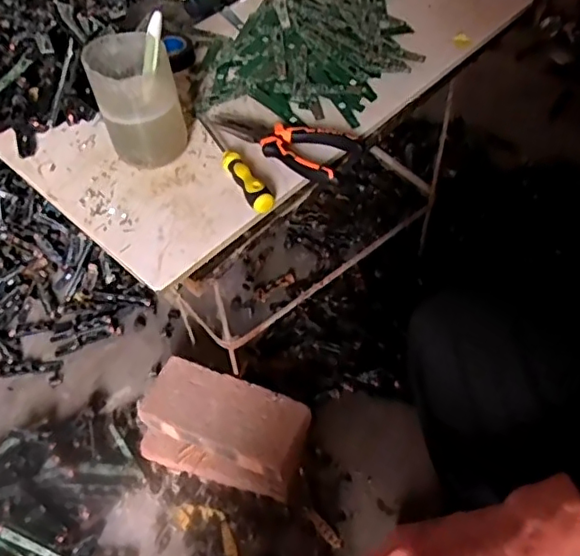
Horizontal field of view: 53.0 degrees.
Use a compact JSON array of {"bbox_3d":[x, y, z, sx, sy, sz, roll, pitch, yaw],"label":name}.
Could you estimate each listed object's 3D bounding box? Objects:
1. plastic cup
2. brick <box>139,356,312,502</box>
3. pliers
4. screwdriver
[{"bbox_3d":[-0.144,-0.165,0.553,0.077,0.103,0.078,-2,51,3],"label":"plastic cup"},{"bbox_3d":[-0.090,0.210,0.818,0.229,0.084,0.127,13,54,14],"label":"brick"},{"bbox_3d":[-0.006,-0.141,0.570,0.148,0.019,0.062,26,58,22],"label":"pliers"},{"bbox_3d":[-0.055,-0.118,0.566,0.024,0.023,0.152,-25,54,-15],"label":"screwdriver"}]

